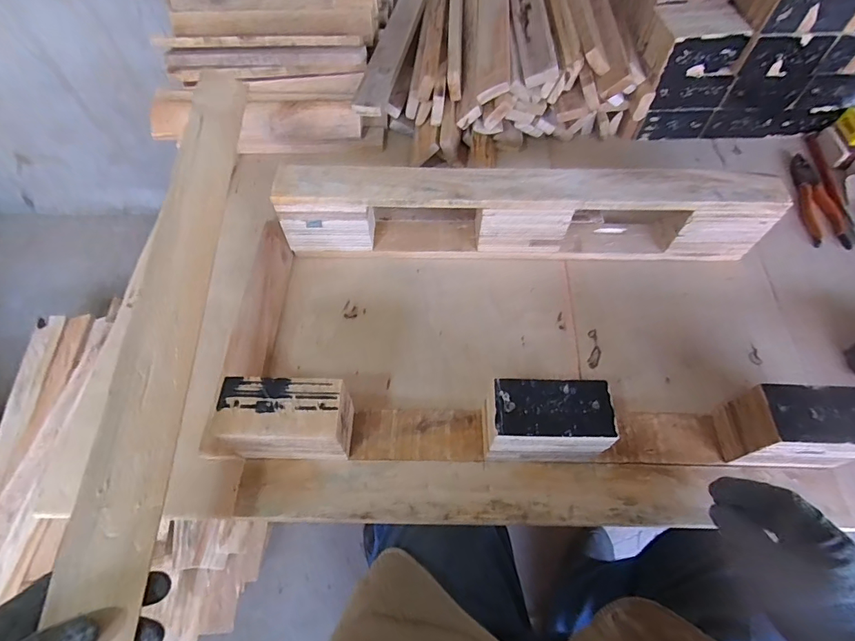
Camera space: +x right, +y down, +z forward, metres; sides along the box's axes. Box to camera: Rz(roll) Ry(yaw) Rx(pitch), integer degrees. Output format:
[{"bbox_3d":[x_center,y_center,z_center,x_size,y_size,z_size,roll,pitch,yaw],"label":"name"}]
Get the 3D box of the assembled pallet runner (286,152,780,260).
[{"bbox_3d":[0.127,-0.156,0.616,0.642,0.118,0.091,1,59,1],"label":"assembled pallet runner"}]

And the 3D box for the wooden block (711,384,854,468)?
[{"bbox_3d":[0.394,0.119,0.471,0.119,0.100,0.065,2,59,2],"label":"wooden block"}]

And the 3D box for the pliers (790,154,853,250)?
[{"bbox_3d":[0.603,-0.188,0.681,0.049,0.028,0.178,7,60,4],"label":"pliers"}]

